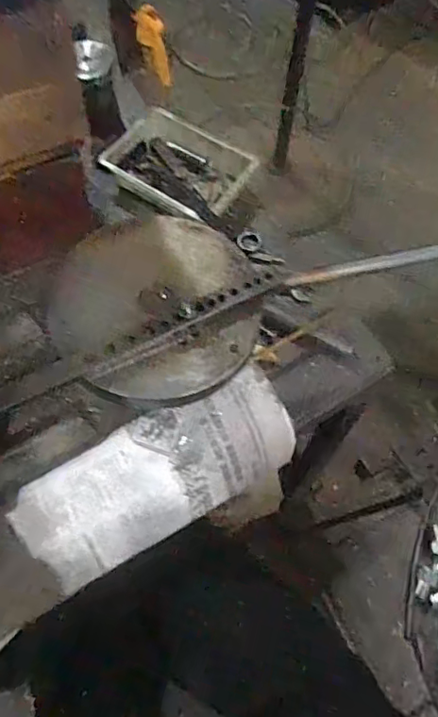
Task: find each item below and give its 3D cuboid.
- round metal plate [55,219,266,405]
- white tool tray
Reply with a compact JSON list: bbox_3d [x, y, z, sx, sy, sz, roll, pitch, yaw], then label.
[{"bbox_3d":[-0.058,-0.054,0.502,0.171,0.021,0.189,-4,63,-4],"label":"round metal plate"},{"bbox_3d":[-0.054,-0.247,0.735,0.182,0.047,0.131,30,66,13],"label":"white tool tray"}]

